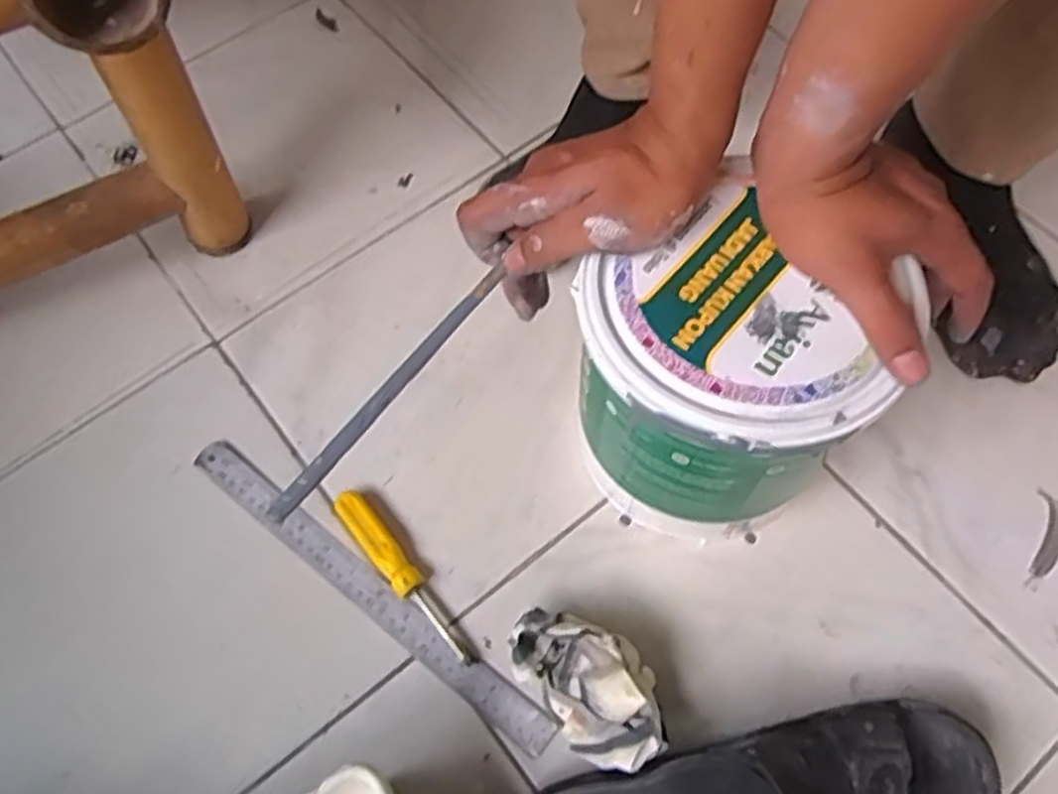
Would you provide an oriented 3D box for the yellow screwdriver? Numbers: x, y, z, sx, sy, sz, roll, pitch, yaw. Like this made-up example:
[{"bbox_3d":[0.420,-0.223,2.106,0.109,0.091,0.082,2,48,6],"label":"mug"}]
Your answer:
[{"bbox_3d":[-0.088,0.125,0.548,0.022,0.019,0.148,-36,68,-16],"label":"yellow screwdriver"}]

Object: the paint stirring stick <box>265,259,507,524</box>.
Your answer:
[{"bbox_3d":[-0.082,0.000,0.447,0.009,0.008,0.181,40,85,19],"label":"paint stirring stick"}]

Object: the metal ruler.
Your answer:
[{"bbox_3d":[-0.117,0.132,0.552,0.327,0.010,0.026,36,69,17],"label":"metal ruler"}]

